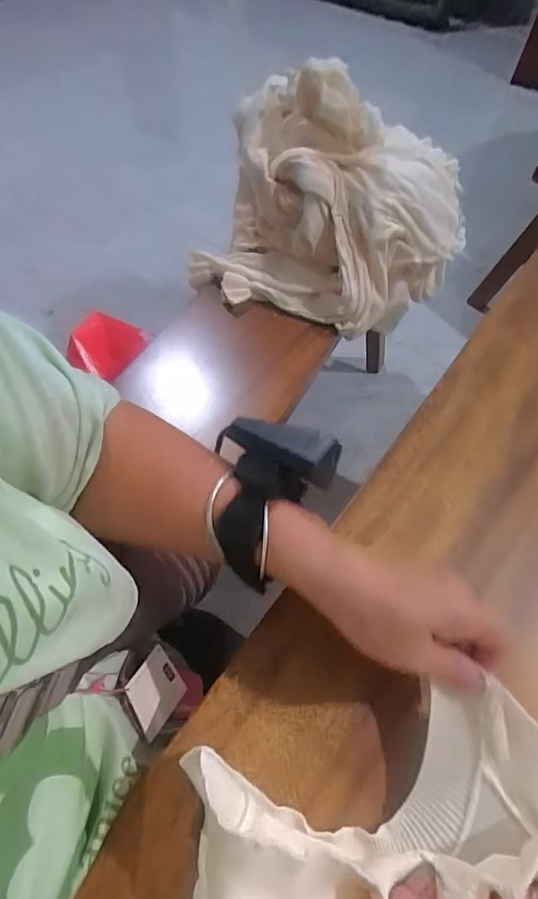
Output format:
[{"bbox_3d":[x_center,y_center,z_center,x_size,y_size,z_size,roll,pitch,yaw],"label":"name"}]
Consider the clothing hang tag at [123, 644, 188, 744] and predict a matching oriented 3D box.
[{"bbox_3d":[-0.078,0.166,0.327,0.005,0.053,0.043,-24,99,18],"label":"clothing hang tag"}]

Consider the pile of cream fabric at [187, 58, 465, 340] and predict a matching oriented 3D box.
[{"bbox_3d":[0.112,-0.442,0.862,0.448,0.307,0.327,19,58,9],"label":"pile of cream fabric"}]

